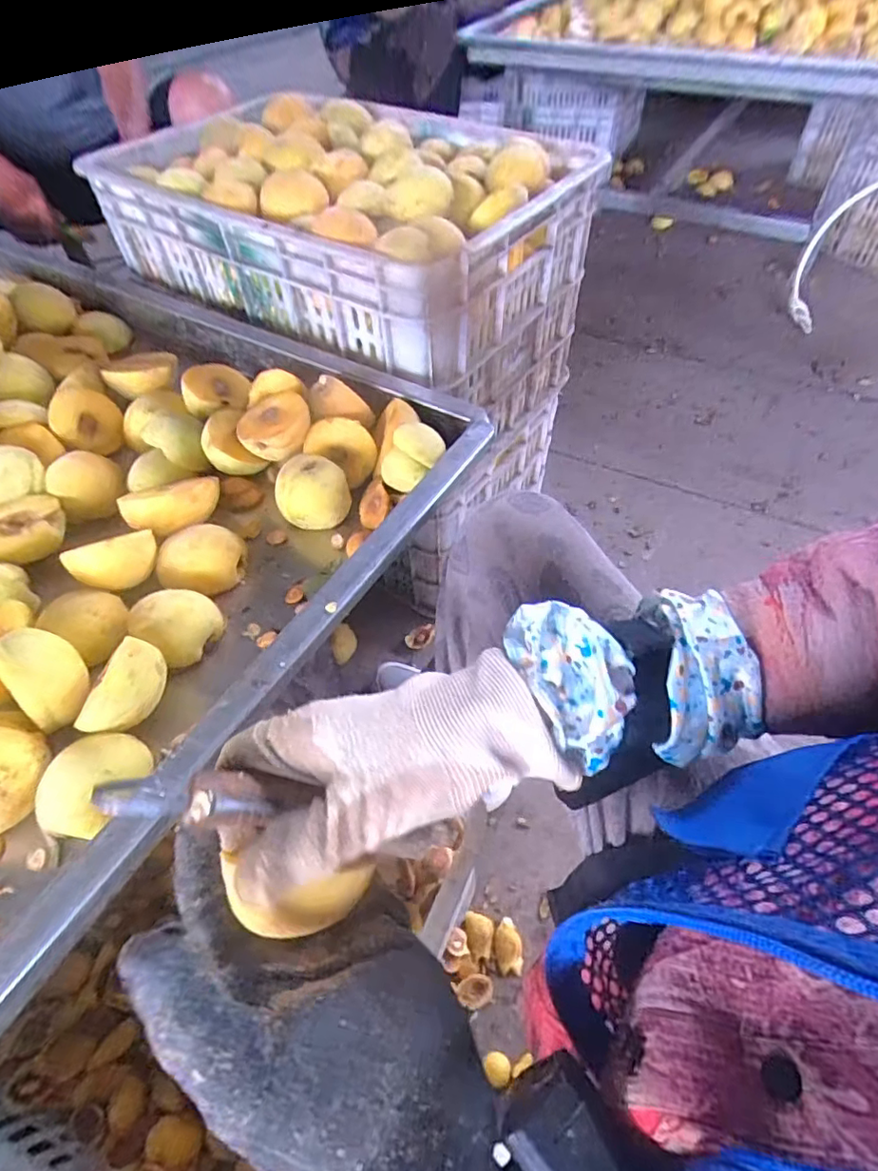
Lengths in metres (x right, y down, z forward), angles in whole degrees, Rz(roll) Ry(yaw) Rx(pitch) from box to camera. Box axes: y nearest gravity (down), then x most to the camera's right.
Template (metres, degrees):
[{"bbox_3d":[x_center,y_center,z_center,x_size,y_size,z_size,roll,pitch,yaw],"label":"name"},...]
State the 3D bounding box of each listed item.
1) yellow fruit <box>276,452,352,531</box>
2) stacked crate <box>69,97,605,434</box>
[{"bbox_3d":[-0.110,-0.081,0.489,0.059,0.047,0.054,-1,54,2],"label":"yellow fruit"},{"bbox_3d":[-0.109,-0.392,0.705,0.497,0.251,0.338,25,59,19],"label":"stacked crate"}]

